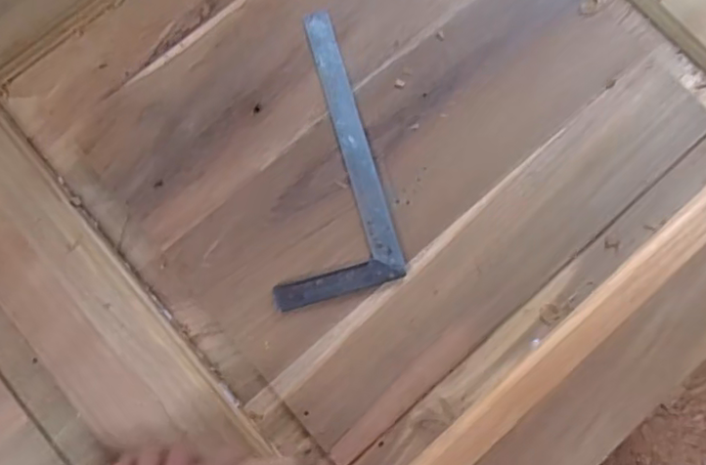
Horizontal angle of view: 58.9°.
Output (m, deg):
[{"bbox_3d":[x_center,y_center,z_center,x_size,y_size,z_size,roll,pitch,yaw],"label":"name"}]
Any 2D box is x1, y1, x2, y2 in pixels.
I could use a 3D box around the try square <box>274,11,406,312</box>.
[{"bbox_3d":[-0.048,-0.080,0.645,0.128,0.007,0.297,-15,79,-4],"label":"try square"}]

